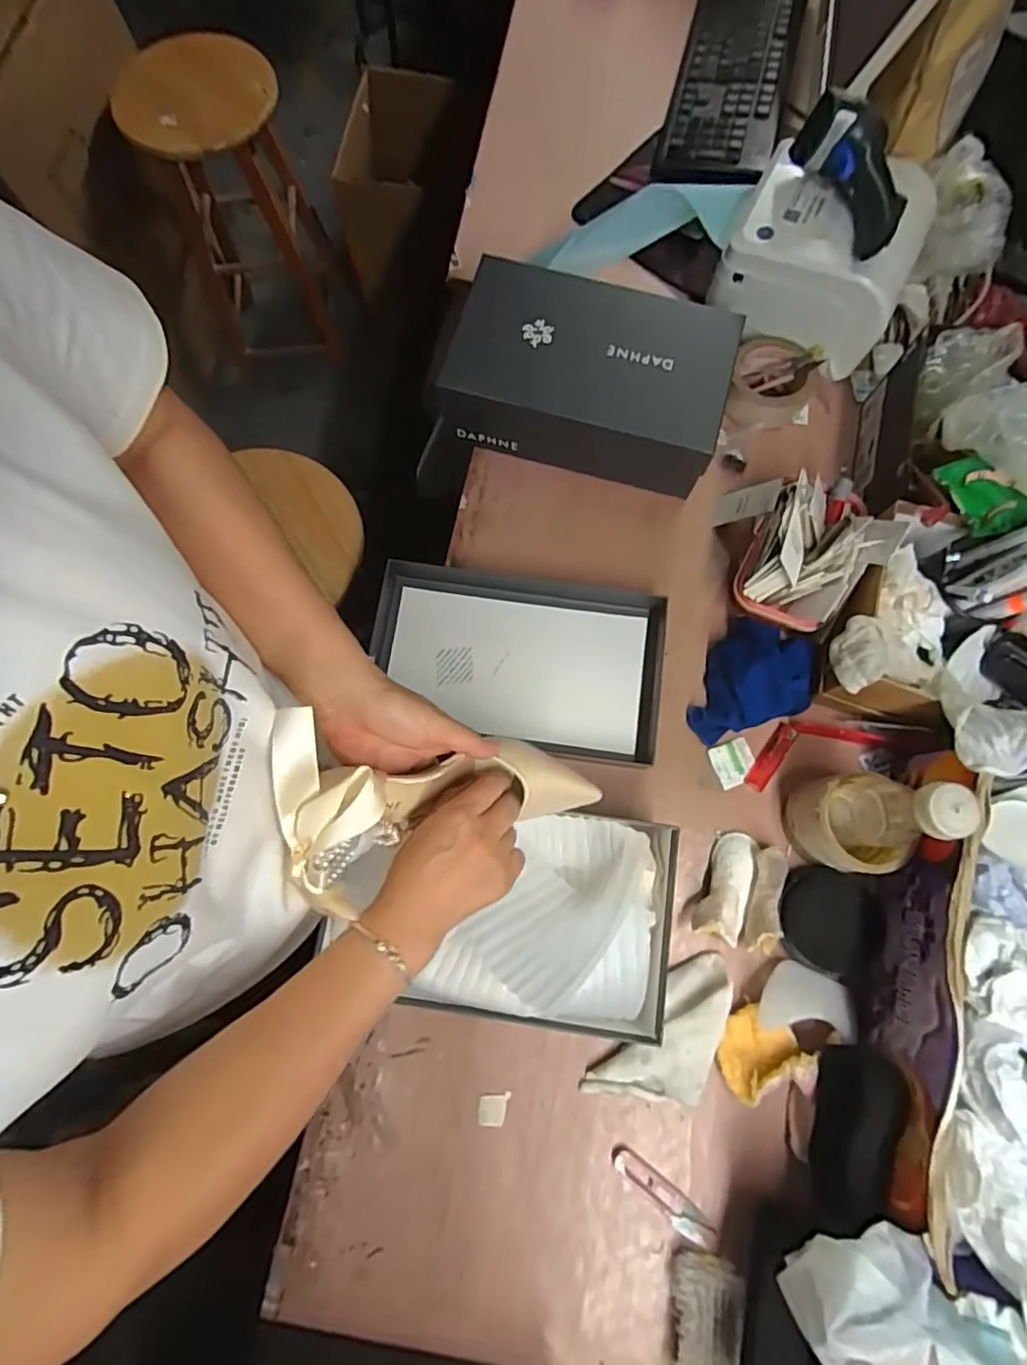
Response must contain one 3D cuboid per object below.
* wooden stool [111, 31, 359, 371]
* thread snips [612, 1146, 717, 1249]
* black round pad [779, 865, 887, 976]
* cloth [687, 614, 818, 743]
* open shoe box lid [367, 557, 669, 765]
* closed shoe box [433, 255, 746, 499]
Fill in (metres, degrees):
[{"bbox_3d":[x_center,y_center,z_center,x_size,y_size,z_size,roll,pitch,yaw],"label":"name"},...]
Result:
[{"bbox_3d":[-0.538,-0.929,1.238,0.295,0.507,0.271,-17,77,-3],"label":"wooden stool"},{"bbox_3d":[0.133,0.456,0.535,0.101,0.008,0.023,39,80,9],"label":"thread snips"},{"bbox_3d":[0.296,0.221,0.560,0.082,0.023,0.089,2,70,23],"label":"black round pad"},{"bbox_3d":[0.249,0.005,0.615,0.109,0.053,0.138,31,79,8],"label":"cloth"},{"bbox_3d":[0.002,-0.027,0.649,0.313,0.031,0.177,10,77,3],"label":"open shoe box lid"},{"bbox_3d":[0.082,-0.343,0.679,0.299,0.103,0.178,14,77,4],"label":"closed shoe box"}]

